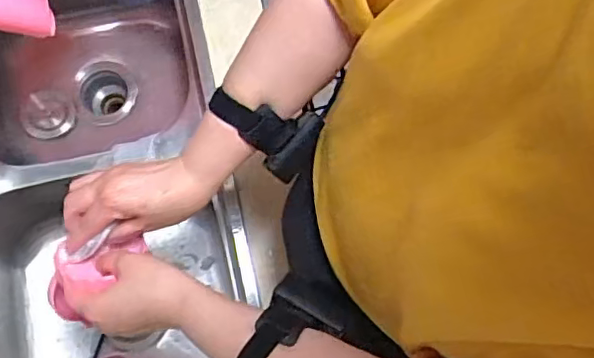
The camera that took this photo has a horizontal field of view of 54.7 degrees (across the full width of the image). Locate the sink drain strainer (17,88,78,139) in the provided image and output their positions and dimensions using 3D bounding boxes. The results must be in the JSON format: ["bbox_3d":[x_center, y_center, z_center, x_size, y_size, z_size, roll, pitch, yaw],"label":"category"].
[{"bbox_3d":[-0.398,-0.105,0.918,0.080,0.014,0.078,5,80,-29],"label":"sink drain strainer"}]

